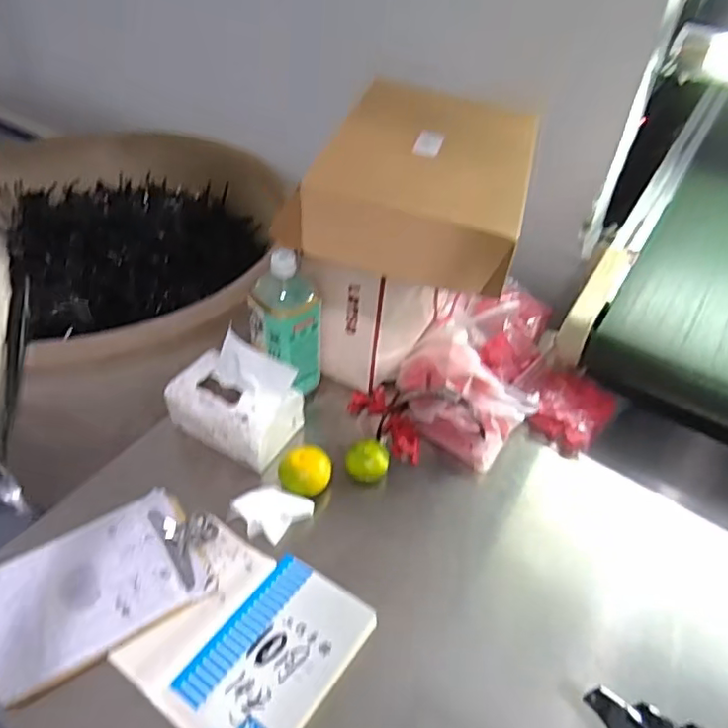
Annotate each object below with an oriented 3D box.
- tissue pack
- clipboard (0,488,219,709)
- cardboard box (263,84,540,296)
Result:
[{"bbox_3d":[-0.166,0.045,0.747,0.142,0.157,0.109,27,50,24],"label":"tissue pack"},{"bbox_3d":[-0.280,0.231,0.625,0.231,0.015,0.150,-25,50,-24],"label":"clipboard"},{"bbox_3d":[0.077,-0.243,0.763,0.261,0.103,0.316,12,45,11],"label":"cardboard box"}]

